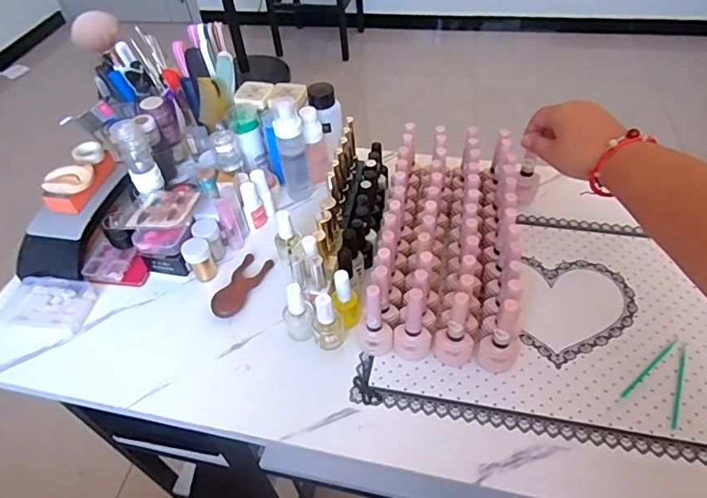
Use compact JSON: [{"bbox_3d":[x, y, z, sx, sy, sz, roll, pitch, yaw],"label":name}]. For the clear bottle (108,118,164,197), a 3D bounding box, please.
[{"bbox_3d":[-0.260,-0.110,0.583,0.033,0.083,0.033,-22,52,-13],"label":"clear bottle"}]

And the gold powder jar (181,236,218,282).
[{"bbox_3d":[-0.180,0.011,0.565,0.030,0.050,0.024,-35,56,-22],"label":"gold powder jar"}]

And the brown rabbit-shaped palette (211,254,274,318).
[{"bbox_3d":[-0.131,0.043,0.565,0.038,0.008,0.088,17,54,18],"label":"brown rabbit-shaped palette"}]

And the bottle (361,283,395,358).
[{"bbox_3d":[0.022,0.069,0.465,0.031,0.102,0.024,-7,50,0],"label":"bottle"}]

